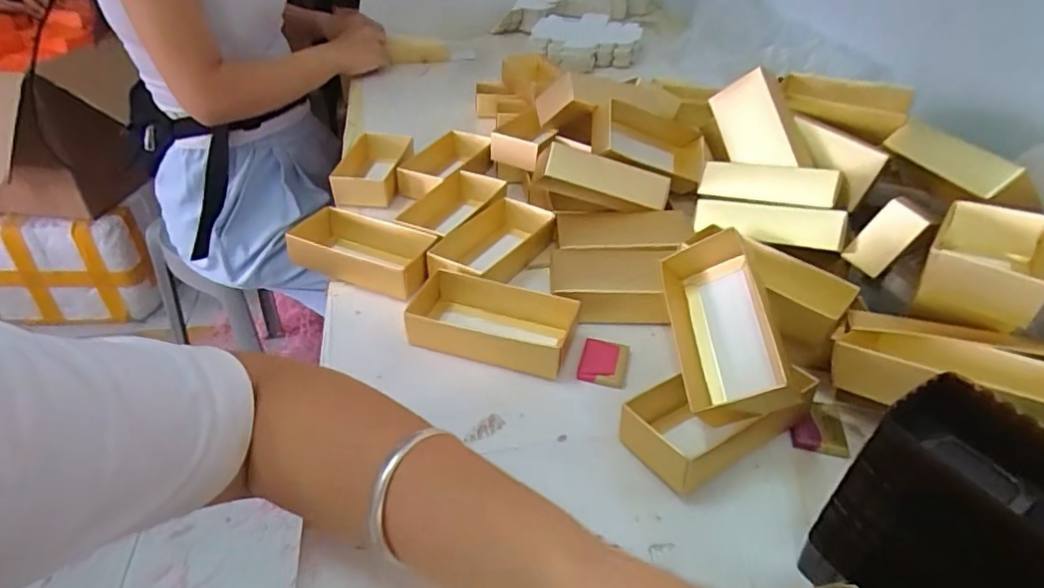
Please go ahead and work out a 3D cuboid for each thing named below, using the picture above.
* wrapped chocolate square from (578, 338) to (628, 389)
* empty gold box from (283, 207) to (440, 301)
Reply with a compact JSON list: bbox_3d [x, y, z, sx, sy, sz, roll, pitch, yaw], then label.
[{"bbox_3d":[0.059,0.049,0.412,0.033,0.009,0.036,11,38,11],"label":"wrapped chocolate square"},{"bbox_3d":[-0.136,-0.039,0.493,0.135,0.033,0.068,15,39,16],"label":"empty gold box"}]

